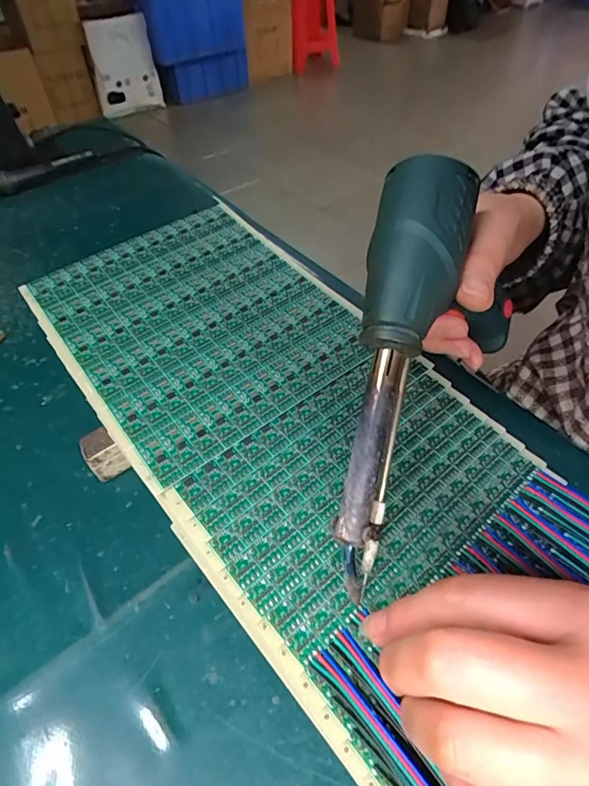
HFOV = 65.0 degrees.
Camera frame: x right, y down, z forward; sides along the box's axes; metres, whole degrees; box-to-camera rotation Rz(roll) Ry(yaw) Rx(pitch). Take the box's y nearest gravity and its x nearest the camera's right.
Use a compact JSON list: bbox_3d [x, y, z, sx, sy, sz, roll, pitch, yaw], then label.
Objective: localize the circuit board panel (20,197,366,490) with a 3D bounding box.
[{"bbox_3d":[-0.062,-0.052,0.300,0.167,0.005,0.191,-32,58,-22],"label":"circuit board panel"}]

